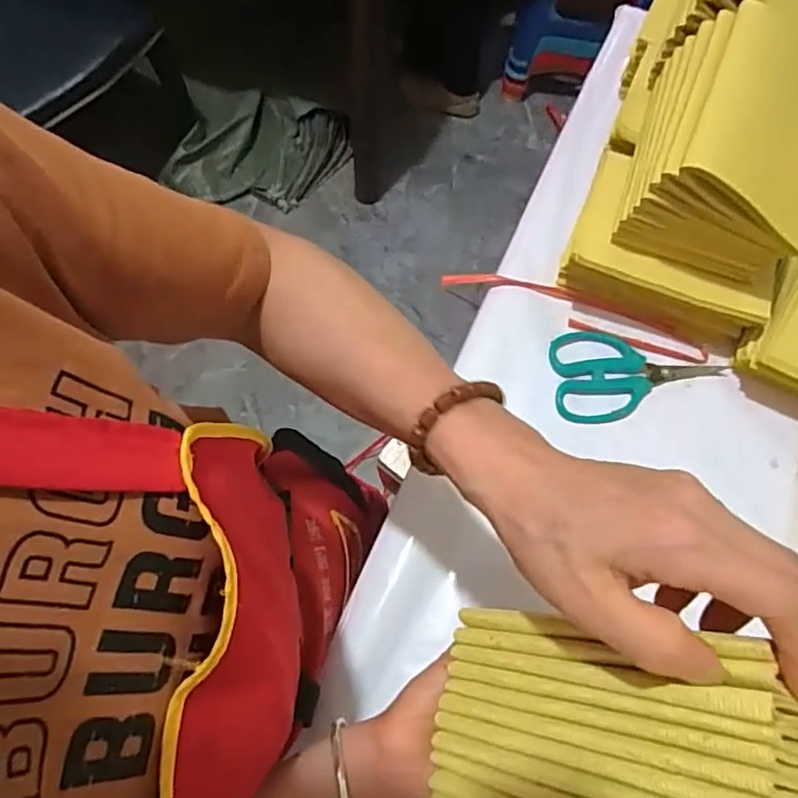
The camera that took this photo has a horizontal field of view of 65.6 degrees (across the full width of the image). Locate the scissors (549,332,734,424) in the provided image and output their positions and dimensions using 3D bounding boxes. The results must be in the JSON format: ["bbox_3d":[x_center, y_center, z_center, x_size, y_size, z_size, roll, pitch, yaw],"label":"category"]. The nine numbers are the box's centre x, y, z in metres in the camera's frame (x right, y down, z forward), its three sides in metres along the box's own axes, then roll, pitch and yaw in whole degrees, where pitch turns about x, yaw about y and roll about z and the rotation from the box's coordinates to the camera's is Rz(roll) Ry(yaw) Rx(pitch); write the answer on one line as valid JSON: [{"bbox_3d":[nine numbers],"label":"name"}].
[{"bbox_3d":[0.209,-0.021,0.543,0.147,0.012,0.087,-1,70,-1],"label":"scissors"}]

